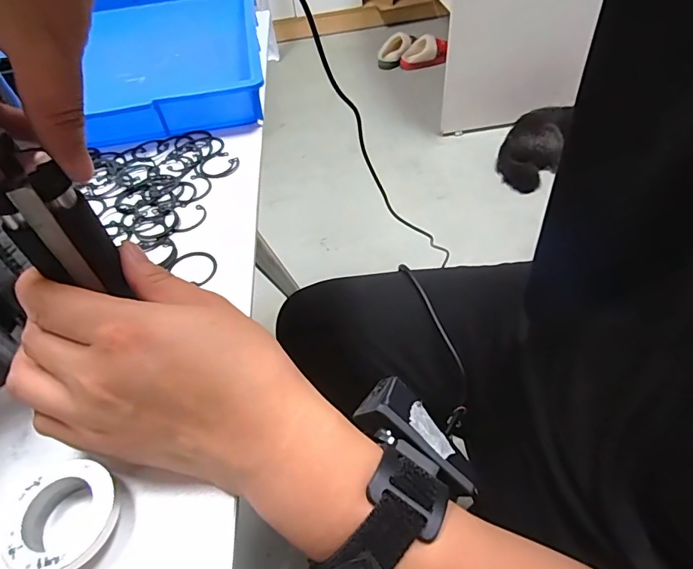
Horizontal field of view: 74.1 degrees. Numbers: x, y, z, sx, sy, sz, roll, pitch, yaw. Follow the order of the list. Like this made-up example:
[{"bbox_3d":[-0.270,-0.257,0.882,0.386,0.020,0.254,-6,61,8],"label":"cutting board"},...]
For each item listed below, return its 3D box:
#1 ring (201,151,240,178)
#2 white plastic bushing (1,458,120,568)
[{"bbox_3d":[-0.117,-0.109,0.418,0.033,0.004,0.037,-34,54,-21],"label":"ring"},{"bbox_3d":[-0.131,0.111,0.216,0.048,0.019,0.048,-3,49,4],"label":"white plastic bushing"}]

